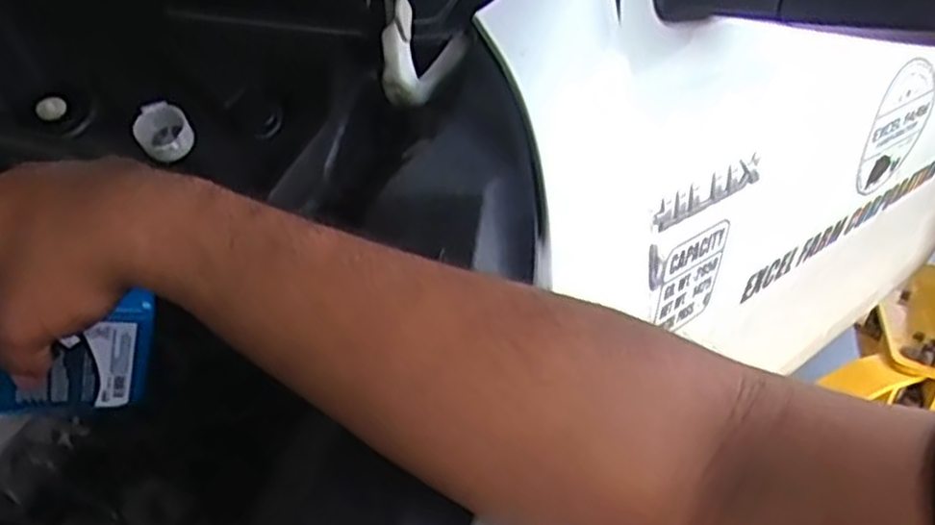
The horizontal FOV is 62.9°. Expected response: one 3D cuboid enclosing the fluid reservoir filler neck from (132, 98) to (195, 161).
[{"bbox_3d":[-0.202,-0.087,0.516,0.039,0.034,0.021,41,-6,-2],"label":"fluid reservoir filler neck"}]

